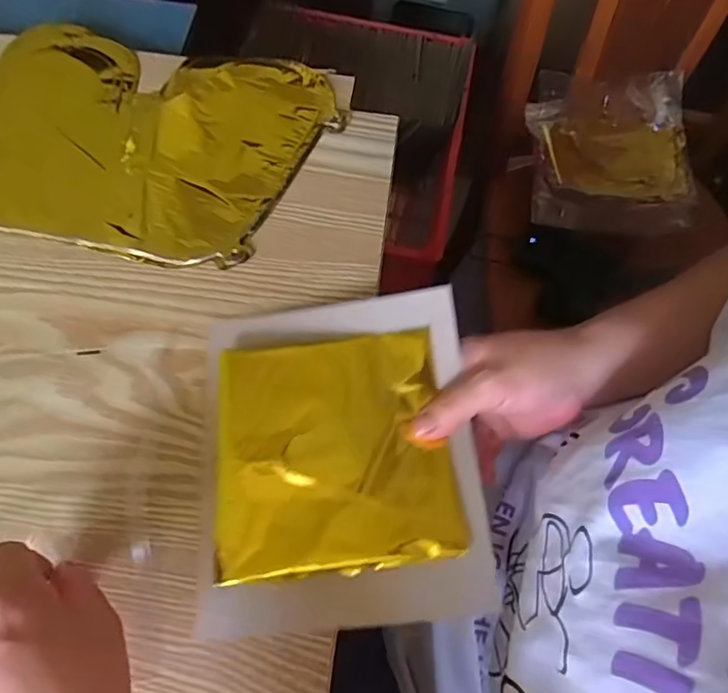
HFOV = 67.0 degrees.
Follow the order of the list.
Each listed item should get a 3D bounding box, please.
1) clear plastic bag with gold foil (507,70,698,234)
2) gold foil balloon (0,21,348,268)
[{"bbox_3d":[0.365,-0.287,0.807,0.240,0.048,0.268,4,64,-2],"label":"clear plastic bag with gold foil"},{"bbox_3d":[-0.245,-0.176,0.432,0.411,0.014,0.212,8,64,0],"label":"gold foil balloon"}]

